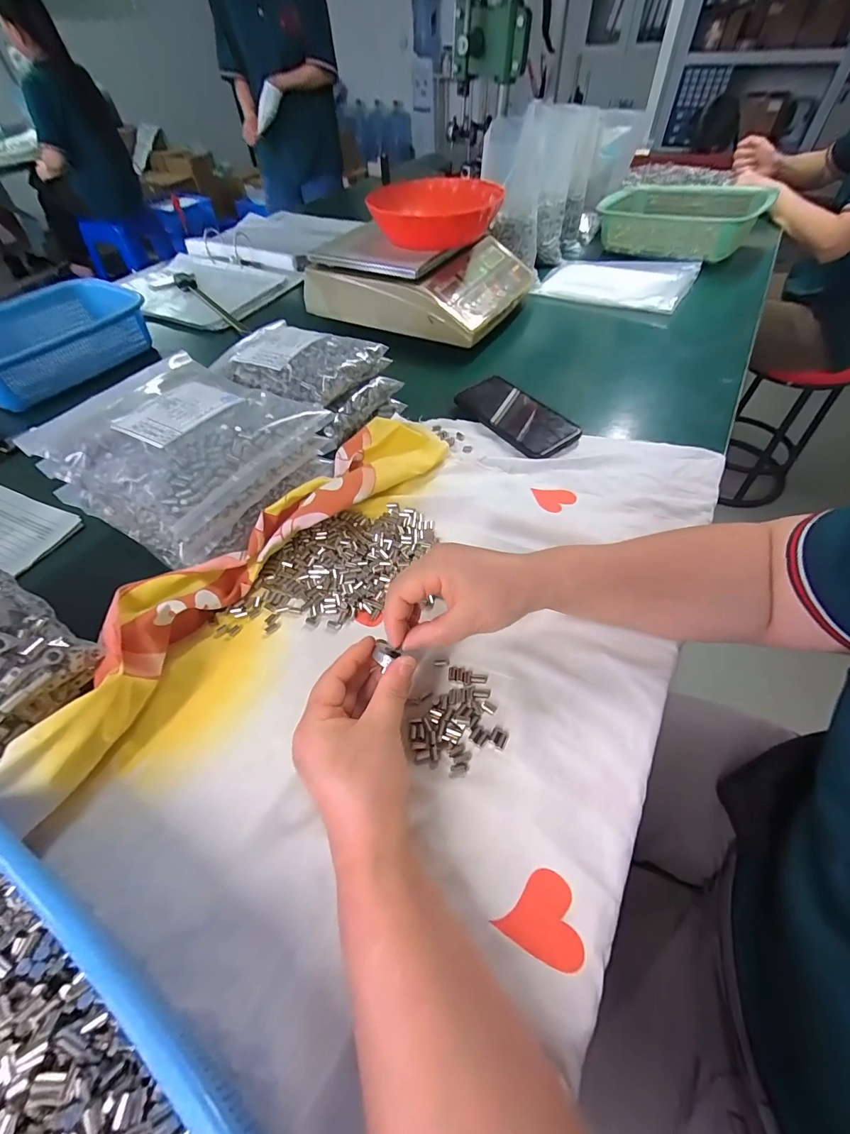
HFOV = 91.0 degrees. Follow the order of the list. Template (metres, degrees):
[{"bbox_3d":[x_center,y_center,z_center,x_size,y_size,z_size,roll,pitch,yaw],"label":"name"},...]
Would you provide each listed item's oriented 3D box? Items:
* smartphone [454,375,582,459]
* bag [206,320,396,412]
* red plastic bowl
[{"bbox_3d":[0.116,-0.192,0.529,0.081,0.016,0.157,-31,57,-19],"label":"smartphone"},{"bbox_3d":[-0.152,-0.238,0.490,0.169,0.045,0.130,18,56,16],"label":"bag"},{"bbox_3d":[0.025,-0.562,0.667,0.179,0.059,0.179,9,54,10],"label":"red plastic bowl"}]

